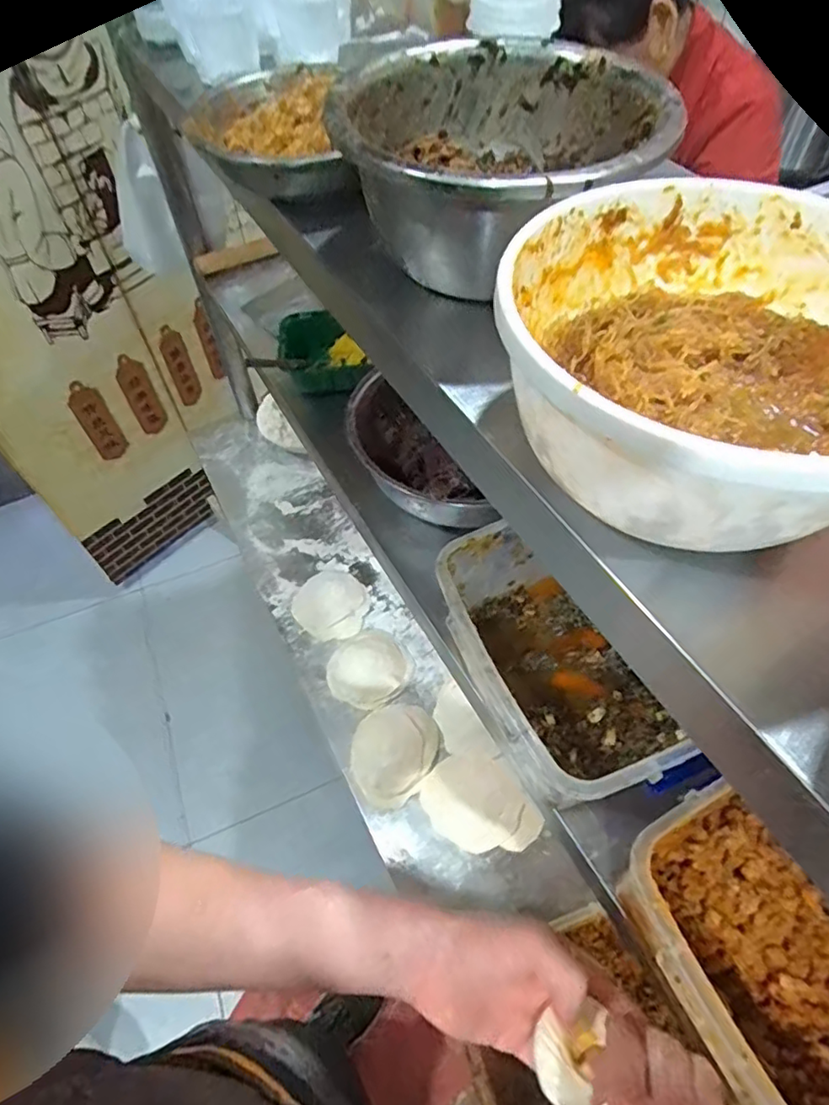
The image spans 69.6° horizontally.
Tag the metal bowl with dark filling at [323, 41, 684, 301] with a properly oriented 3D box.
[{"bbox_3d":[0.052,-0.203,0.325,0.151,0.082,0.139,-1,55,1],"label":"metal bowl with dark filling"}]

